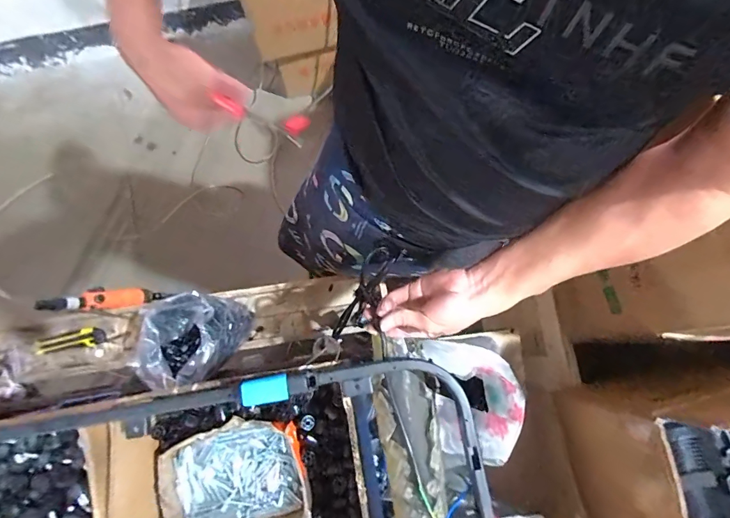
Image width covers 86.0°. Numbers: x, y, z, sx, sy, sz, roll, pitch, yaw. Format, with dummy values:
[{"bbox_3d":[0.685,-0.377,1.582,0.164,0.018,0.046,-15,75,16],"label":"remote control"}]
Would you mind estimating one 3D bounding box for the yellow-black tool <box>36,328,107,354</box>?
[{"bbox_3d":[-0.618,0.170,0.822,0.136,0.018,0.038,-8,78,-3],"label":"yellow-black tool"}]

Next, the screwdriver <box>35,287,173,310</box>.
[{"bbox_3d":[-0.527,0.083,0.827,0.054,0.257,0.042,-26,76,31],"label":"screwdriver"}]

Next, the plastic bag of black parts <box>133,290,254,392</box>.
[{"bbox_3d":[-0.321,0.155,0.750,0.156,0.124,0.170,6,77,1],"label":"plastic bag of black parts"}]

